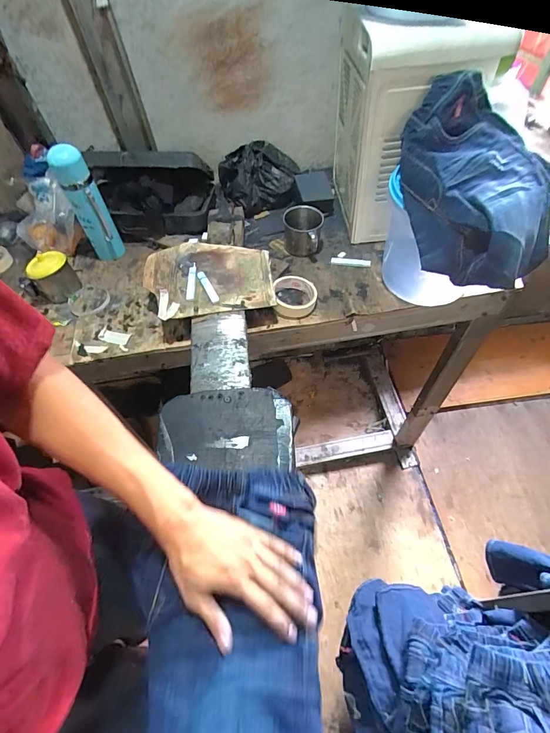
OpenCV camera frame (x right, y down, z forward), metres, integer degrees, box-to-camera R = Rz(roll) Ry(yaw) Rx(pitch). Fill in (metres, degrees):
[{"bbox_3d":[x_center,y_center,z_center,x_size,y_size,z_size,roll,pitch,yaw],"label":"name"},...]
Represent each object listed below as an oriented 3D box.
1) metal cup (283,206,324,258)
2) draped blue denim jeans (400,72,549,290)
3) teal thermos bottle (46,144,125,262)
[{"bbox_3d":[0.057,-0.282,0.788,0.082,0.070,0.081,7,56,10],"label":"metal cup"},{"bbox_3d":[0.298,-0.274,0.557,0.202,0.161,0.270,-7,55,1],"label":"draped blue denim jeans"},{"bbox_3d":[-0.373,-0.317,0.751,0.064,0.219,0.059,-28,57,-14],"label":"teal thermos bottle"}]

